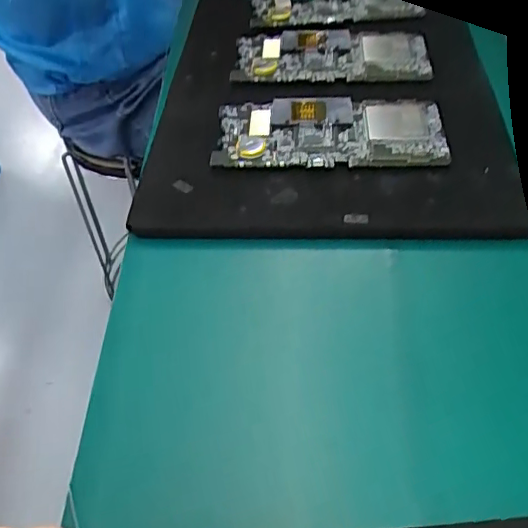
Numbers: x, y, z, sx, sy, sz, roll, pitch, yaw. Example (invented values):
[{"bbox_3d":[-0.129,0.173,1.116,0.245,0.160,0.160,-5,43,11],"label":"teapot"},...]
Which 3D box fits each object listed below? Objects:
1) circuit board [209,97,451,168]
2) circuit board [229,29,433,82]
[{"bbox_3d":[0.043,-0.088,0.370,0.146,0.012,0.065,4,54,5],"label":"circuit board"},{"bbox_3d":[0.050,-0.162,0.429,0.144,0.012,0.064,4,54,5],"label":"circuit board"}]

